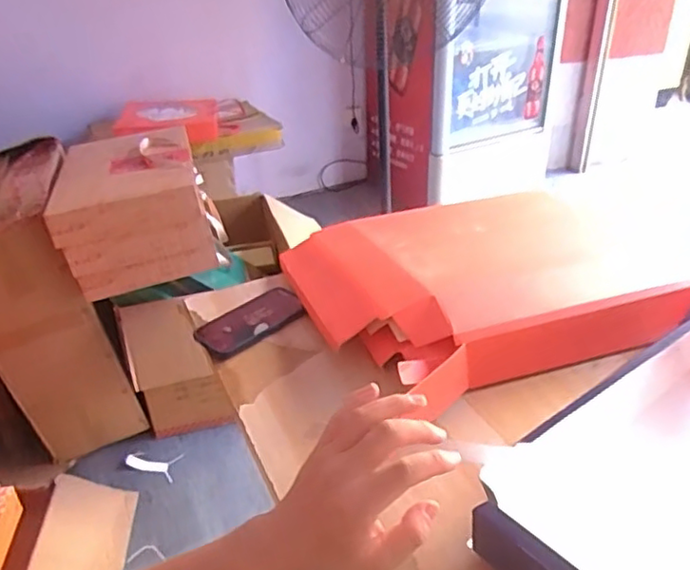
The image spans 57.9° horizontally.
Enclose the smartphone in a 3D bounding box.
[{"bbox_3d":[-0.134,0.051,0.878,0.156,0.010,0.083,-28,47,-31],"label":"smartphone"}]

